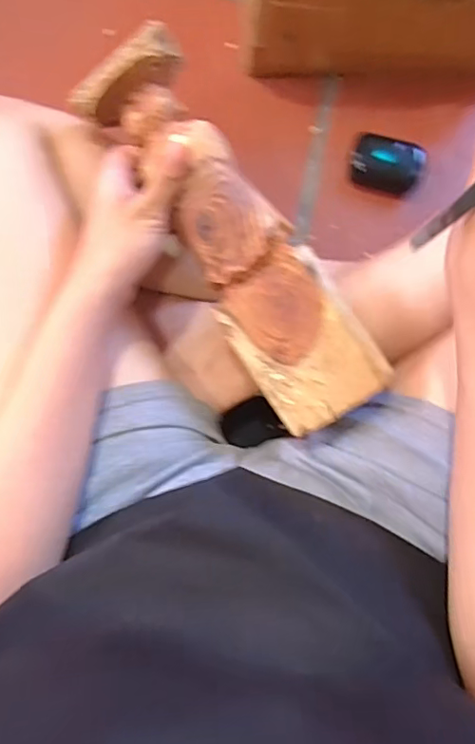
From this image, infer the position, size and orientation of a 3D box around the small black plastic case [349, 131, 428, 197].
[{"bbox_3d":[0.161,-0.226,0.588,0.074,0.026,0.056,24,79,0],"label":"small black plastic case"}]

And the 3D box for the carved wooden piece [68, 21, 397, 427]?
[{"bbox_3d":[-0.003,-0.102,0.399,0.086,0.059,0.303,-32,86,-6],"label":"carved wooden piece"}]

